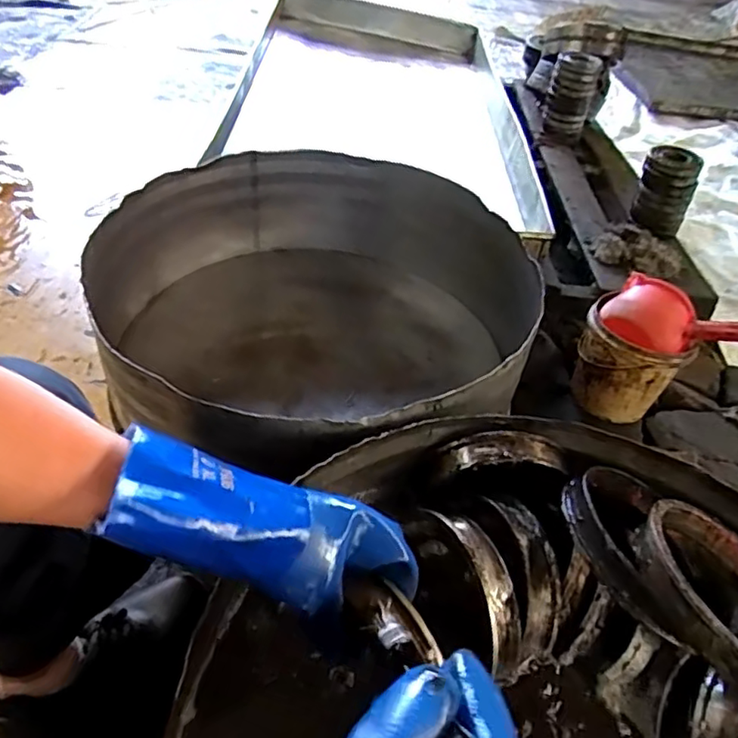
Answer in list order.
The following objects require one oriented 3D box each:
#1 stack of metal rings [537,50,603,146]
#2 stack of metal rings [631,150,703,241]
[{"bbox_3d":[0.544,-0.720,1.639,0.131,0.226,0.120,18,44,9],"label":"stack of metal rings"},{"bbox_3d":[0.655,-0.395,1.345,0.119,0.162,0.143,23,45,14],"label":"stack of metal rings"}]

